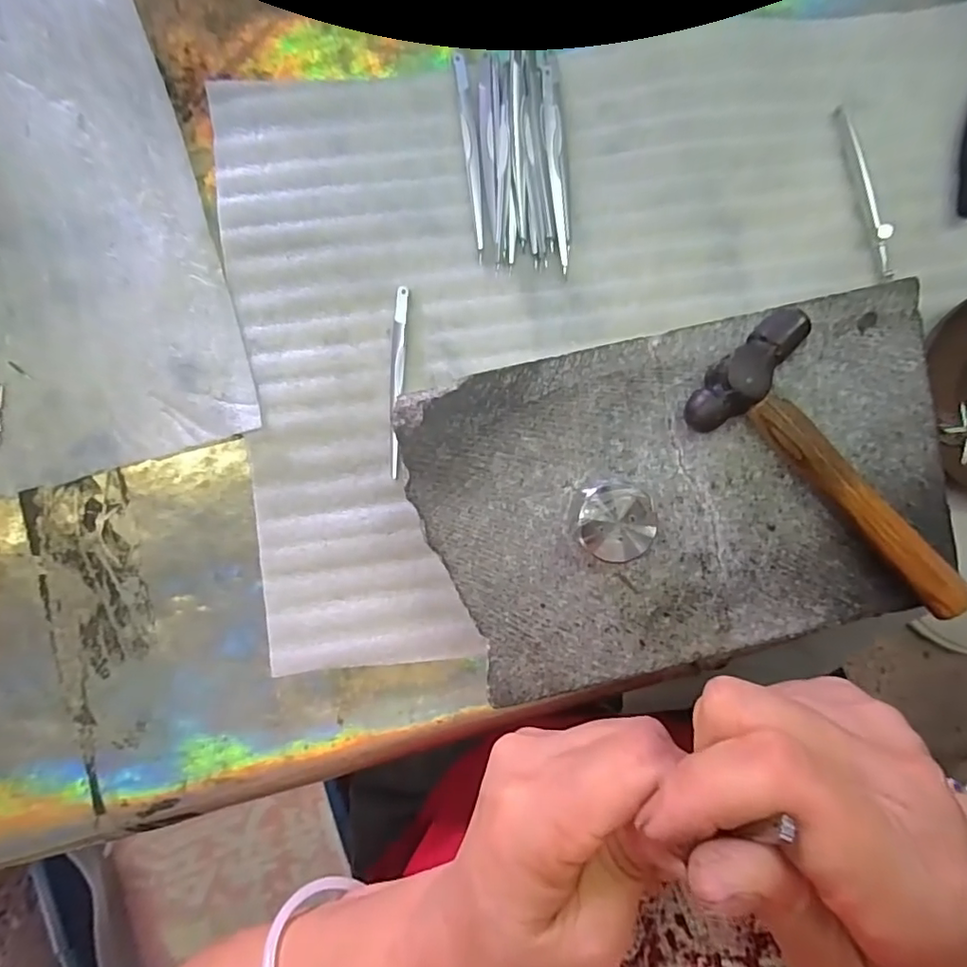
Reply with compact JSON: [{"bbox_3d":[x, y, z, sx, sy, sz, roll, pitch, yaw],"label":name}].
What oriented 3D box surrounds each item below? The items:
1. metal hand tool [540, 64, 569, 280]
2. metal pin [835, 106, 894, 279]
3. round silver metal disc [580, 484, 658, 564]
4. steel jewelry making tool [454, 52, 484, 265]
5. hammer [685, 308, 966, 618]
[{"bbox_3d":[0.038,-0.169,0.297,0.010,0.006,0.109,-4,91,-2],"label":"metal hand tool"},{"bbox_3d":[0.213,-0.162,0.303,0.007,0.007,0.097,-18,92,-1],"label":"metal pin"},{"bbox_3d":[0.056,0.017,0.240,0.031,0.021,0.031,0,91,-2],"label":"round silver metal disc"},{"bbox_3d":[-0.007,-0.177,0.297,0.006,0.004,0.110,-6,91,-2],"label":"steel jewelry making tool"},{"bbox_3d":[0.163,-0.005,0.243,0.152,0.022,0.060,42,90,-2],"label":"hammer"}]

